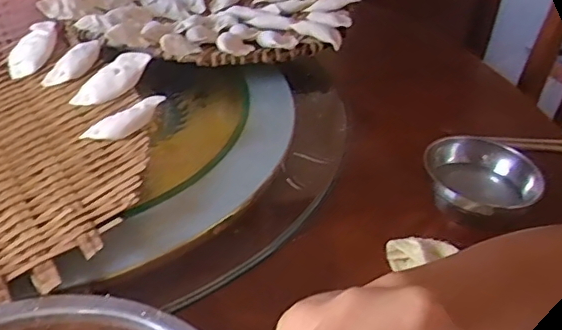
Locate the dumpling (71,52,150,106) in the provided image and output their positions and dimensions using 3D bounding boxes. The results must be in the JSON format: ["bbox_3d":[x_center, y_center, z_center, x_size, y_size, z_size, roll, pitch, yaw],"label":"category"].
[{"bbox_3d":[-0.168,-0.084,0.565,0.085,0.019,0.037,-34,45,-4],"label":"dumpling"}]

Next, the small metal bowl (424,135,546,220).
[{"bbox_3d":[0.193,0.021,0.550,0.107,0.041,0.106,3,37,-2],"label":"small metal bowl"}]

